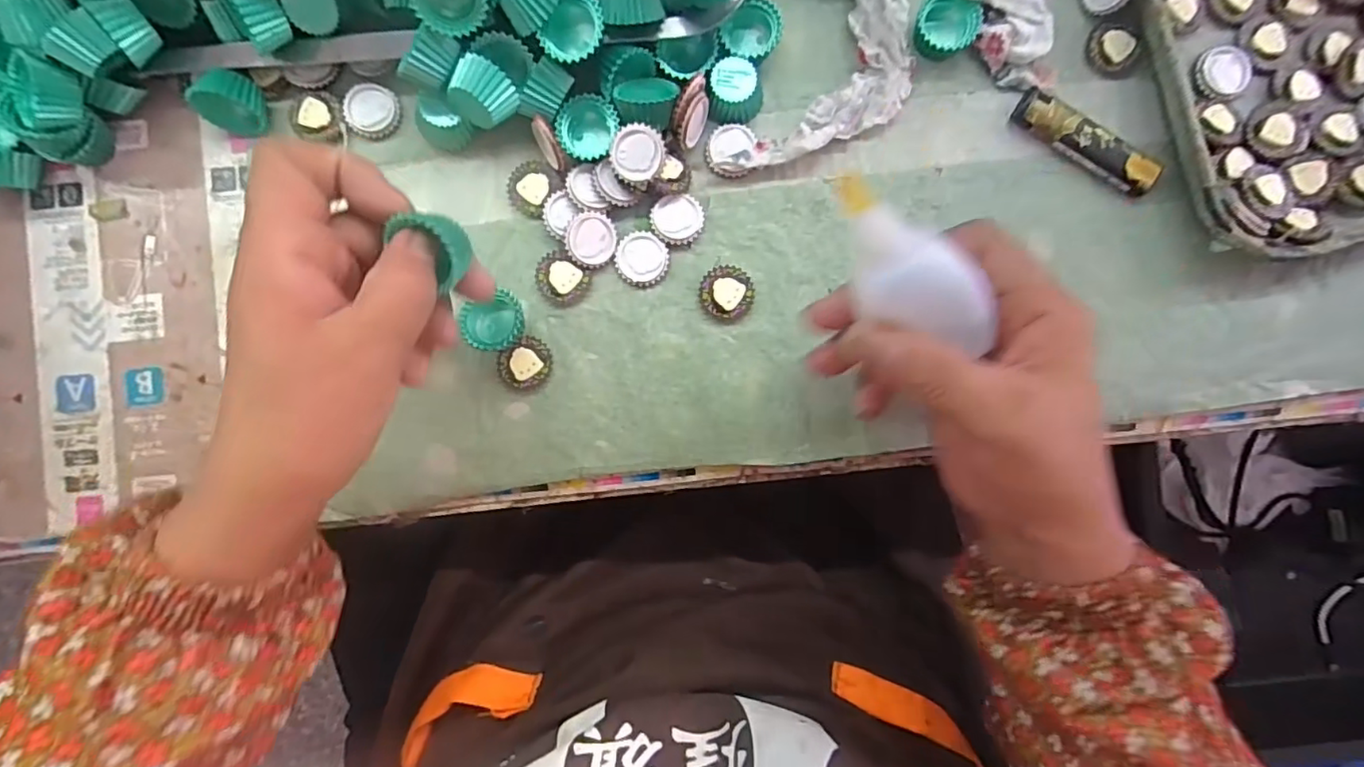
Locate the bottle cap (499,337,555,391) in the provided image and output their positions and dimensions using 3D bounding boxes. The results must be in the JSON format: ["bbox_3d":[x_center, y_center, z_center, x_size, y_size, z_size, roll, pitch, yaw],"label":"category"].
[{"bbox_3d":[-0.080,-0.010,0.307,0.027,0.005,0.024,-33,90,0],"label":"bottle cap"}]

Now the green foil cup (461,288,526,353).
[{"bbox_3d":[-0.096,-0.031,0.303,0.029,0.013,0.026,-21,90,0],"label":"green foil cup"}]

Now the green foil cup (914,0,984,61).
[{"bbox_3d":[0.137,-0.186,0.304,0.031,0.013,0.028,29,90,0],"label":"green foil cup"}]

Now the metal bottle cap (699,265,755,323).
[{"bbox_3d":[0.024,-0.047,0.309,0.028,0.005,0.028,0,90,0],"label":"metal bottle cap"}]

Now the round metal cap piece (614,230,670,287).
[{"bbox_3d":[-0.021,-0.065,0.309,0.028,0.004,0.027,0,90,0],"label":"round metal cap piece"}]

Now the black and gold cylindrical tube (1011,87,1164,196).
[{"bbox_3d":[0.211,-0.125,0.307,0.078,0.011,0.021,32,90,0],"label":"black and gold cylindrical tube"}]

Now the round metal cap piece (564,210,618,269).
[{"bbox_3d":[-0.047,-0.074,0.304,0.026,0.004,0.027,23,94,-26],"label":"round metal cap piece"}]

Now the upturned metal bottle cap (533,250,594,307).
[{"bbox_3d":[-0.063,-0.054,0.308,0.029,0.006,0.025,30,90,0],"label":"upturned metal bottle cap"}]

